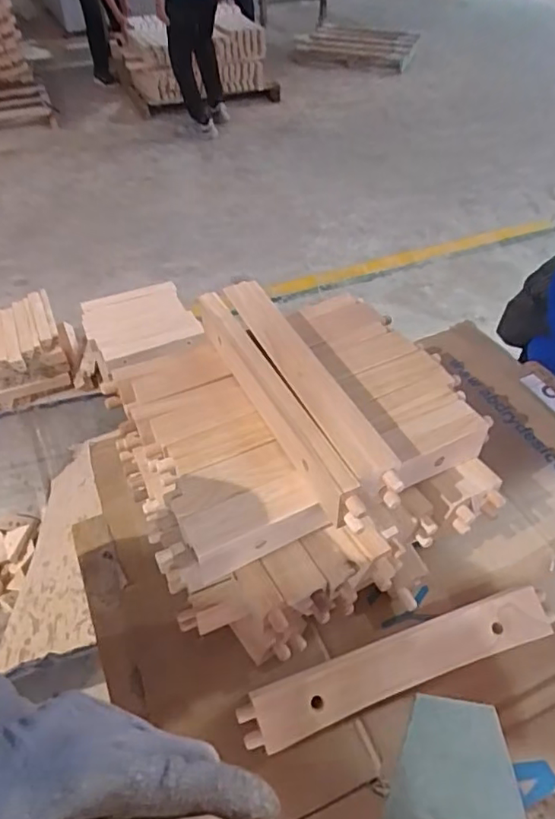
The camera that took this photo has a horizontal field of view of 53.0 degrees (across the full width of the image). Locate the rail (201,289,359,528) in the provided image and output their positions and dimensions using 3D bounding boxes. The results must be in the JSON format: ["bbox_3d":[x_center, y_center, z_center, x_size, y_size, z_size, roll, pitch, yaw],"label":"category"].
[{"bbox_3d":[-0.010,-0.012,0.451,0.020,0.047,0.252,-20,49,-18],"label":"rail"}]

